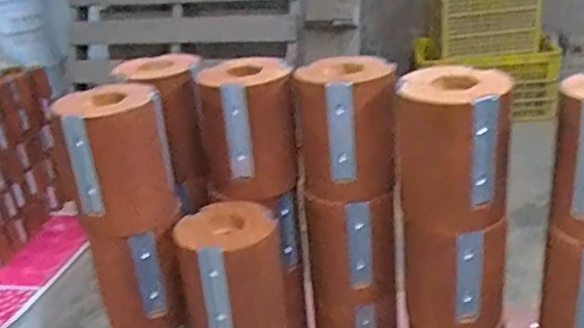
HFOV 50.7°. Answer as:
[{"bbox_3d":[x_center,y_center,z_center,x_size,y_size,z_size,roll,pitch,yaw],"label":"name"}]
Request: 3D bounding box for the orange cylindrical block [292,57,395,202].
[{"bbox_3d":[0.044,-0.029,0.502,0.077,0.096,0.069,-4,25,5],"label":"orange cylindrical block"}]

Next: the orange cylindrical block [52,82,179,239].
[{"bbox_3d":[-0.133,-0.004,0.483,0.073,0.100,0.066,-12,25,-11],"label":"orange cylindrical block"}]

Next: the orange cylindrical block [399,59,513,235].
[{"bbox_3d":[0.117,-0.012,0.450,0.075,0.103,0.069,-1,25,13],"label":"orange cylindrical block"}]

